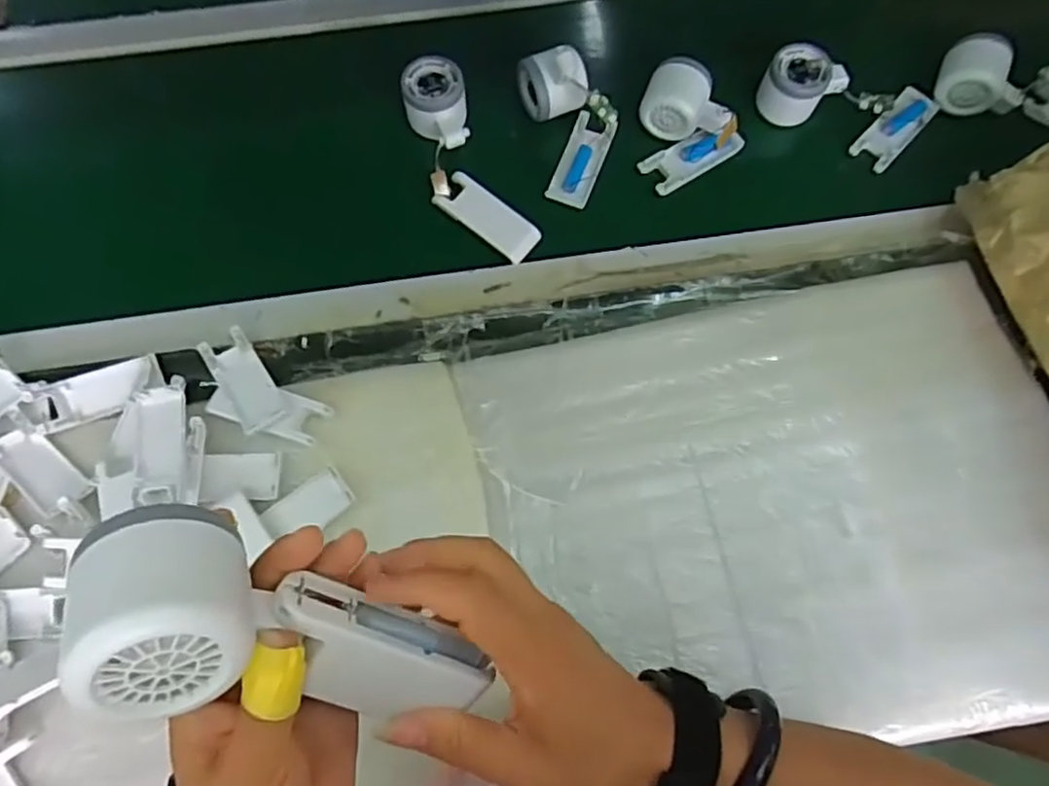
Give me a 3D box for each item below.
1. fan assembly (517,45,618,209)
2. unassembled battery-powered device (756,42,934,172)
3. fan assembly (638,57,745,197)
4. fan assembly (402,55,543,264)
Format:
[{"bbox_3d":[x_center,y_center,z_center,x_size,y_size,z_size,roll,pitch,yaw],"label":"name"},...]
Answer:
[{"bbox_3d":[0.048,-0.261,0.630,0.077,0.074,0.138,-12,73,-5],"label":"fan assembly"},{"bbox_3d":[0.319,-0.278,0.660,0.174,0.056,0.085,15,72,-10],"label":"unassembled battery-powered device"},{"bbox_3d":[0.149,-0.261,0.639,0.093,0.060,0.097,-37,76,-12],"label":"fan assembly"},{"bbox_3d":[-0.060,-0.219,0.629,0.070,0.049,0.207,-25,74,-9],"label":"fan assembly"}]

